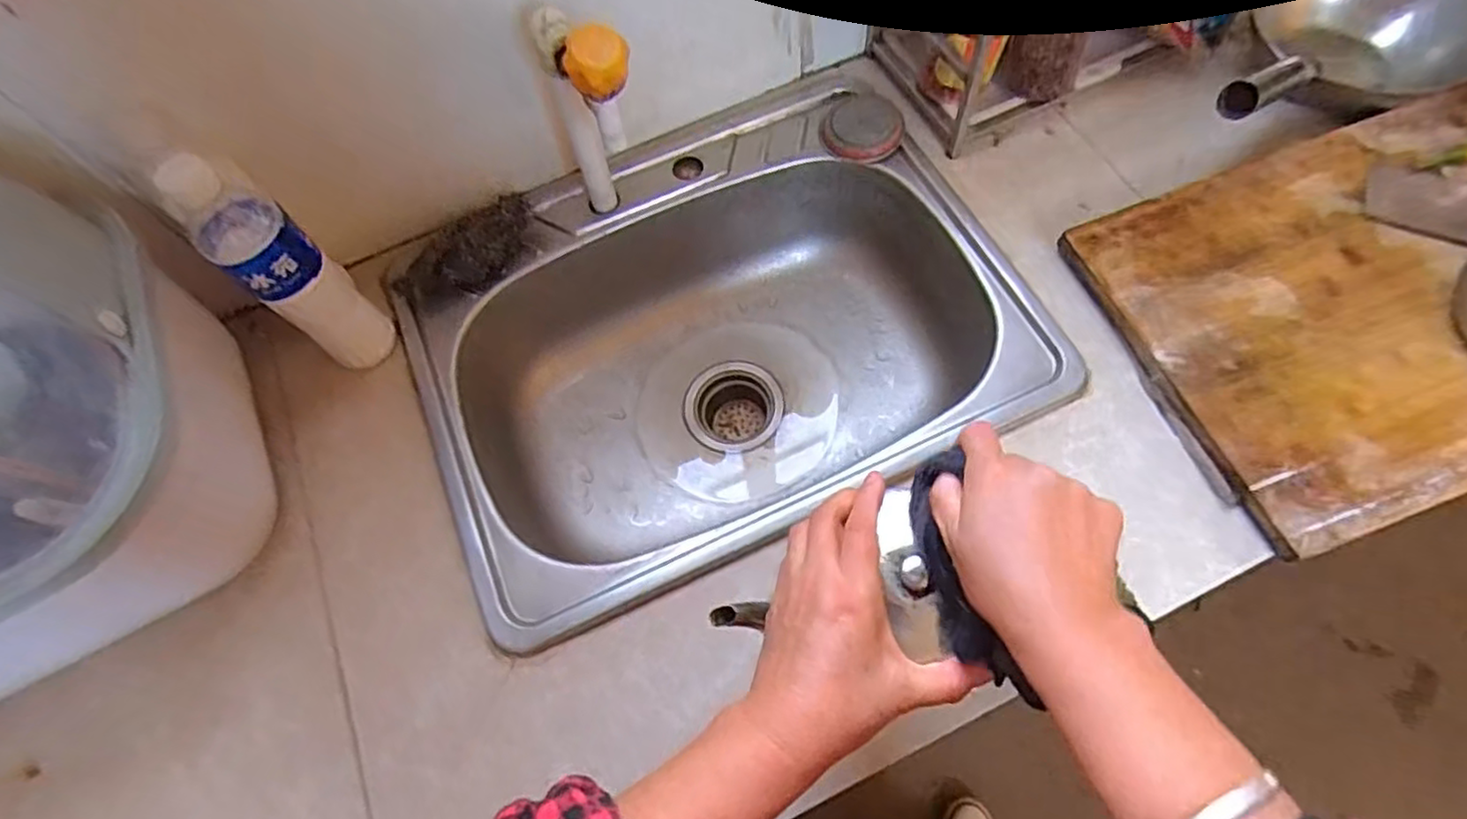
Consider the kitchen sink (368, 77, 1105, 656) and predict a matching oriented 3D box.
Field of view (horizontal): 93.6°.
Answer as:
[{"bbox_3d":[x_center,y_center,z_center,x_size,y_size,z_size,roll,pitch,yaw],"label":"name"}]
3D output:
[{"bbox_3d":[-0.017,-0.054,0.705,0.536,0.190,0.412,-23,66,-7],"label":"kitchen sink"}]

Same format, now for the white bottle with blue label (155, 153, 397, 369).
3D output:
[{"bbox_3d":[-0.355,-0.108,0.555,0.065,0.217,0.060,36,72,18],"label":"white bottle with blue label"}]

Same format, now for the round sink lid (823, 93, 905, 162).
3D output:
[{"bbox_3d":[0.134,-0.292,0.707,0.077,0.010,0.081,-1,65,3],"label":"round sink lid"}]

